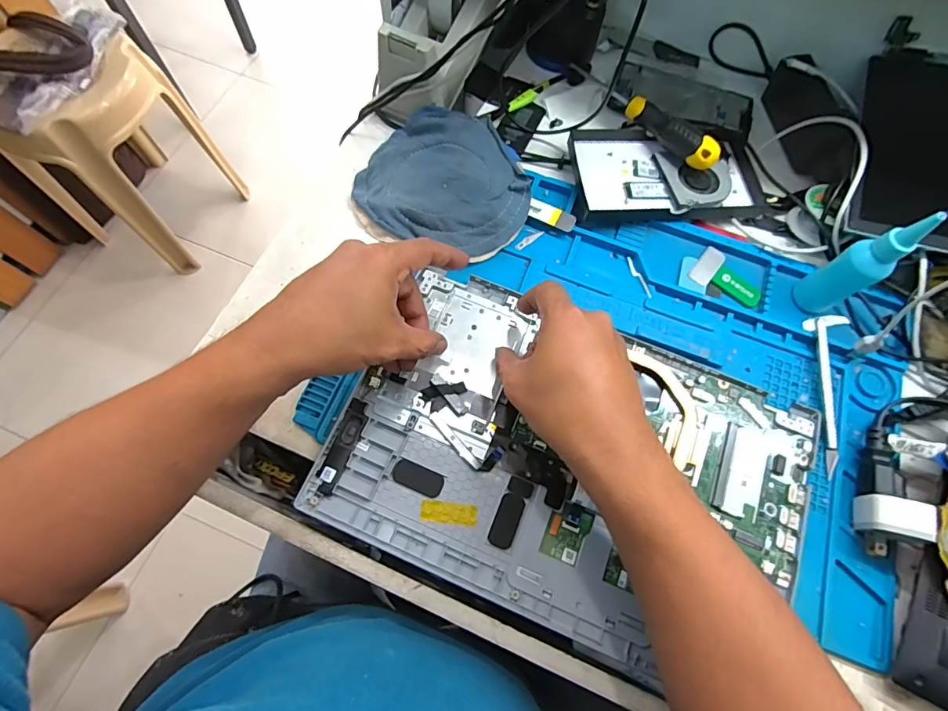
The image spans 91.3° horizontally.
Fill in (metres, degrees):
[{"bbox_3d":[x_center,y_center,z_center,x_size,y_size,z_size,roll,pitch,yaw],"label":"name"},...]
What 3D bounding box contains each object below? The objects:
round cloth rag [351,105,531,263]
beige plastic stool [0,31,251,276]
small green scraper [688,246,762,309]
[{"bbox_3d":[-0.028,-0.170,0.448,0.162,0.026,0.140,14,69,3],"label":"round cloth rag"},{"bbox_3d":[-0.819,-0.466,1.086,0.303,0.450,0.298,23,70,6],"label":"beige plastic stool"},{"bbox_3d":[0.241,-0.073,0.438,0.065,0.004,0.046,35,72,10],"label":"small green scraper"}]

